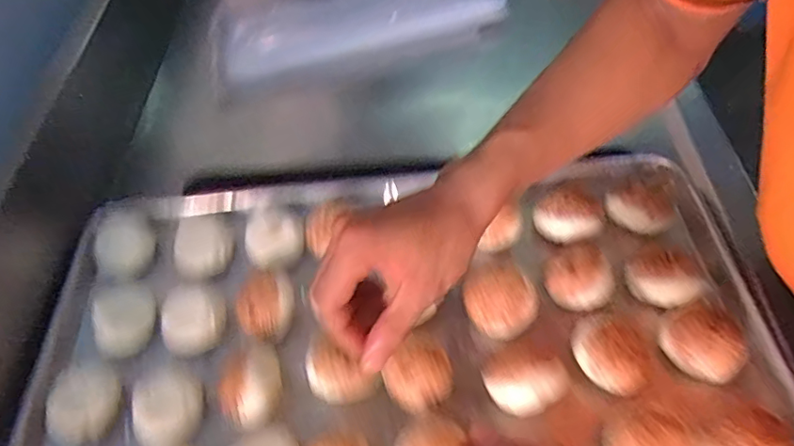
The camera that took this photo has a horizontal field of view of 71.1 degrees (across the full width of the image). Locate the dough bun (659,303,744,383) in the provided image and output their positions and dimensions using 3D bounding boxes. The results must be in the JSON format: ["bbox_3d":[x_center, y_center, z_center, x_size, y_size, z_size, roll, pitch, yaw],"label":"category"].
[{"bbox_3d":[0.240,0.094,0.441,0.055,0.035,0.054,-3,53,4],"label":"dough bun"}]

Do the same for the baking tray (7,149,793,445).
[{"bbox_3d":[0.000,0.122,0.452,0.591,0.051,0.405,-6,53,2],"label":"baking tray"}]

